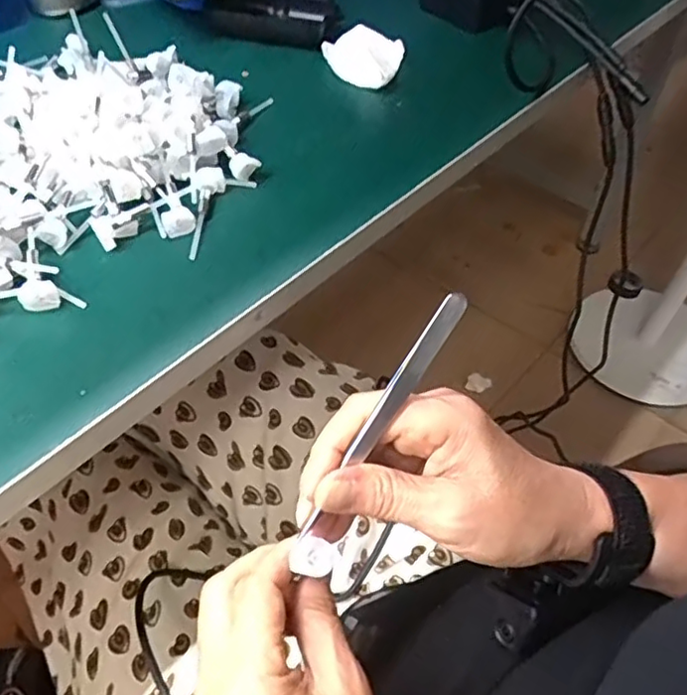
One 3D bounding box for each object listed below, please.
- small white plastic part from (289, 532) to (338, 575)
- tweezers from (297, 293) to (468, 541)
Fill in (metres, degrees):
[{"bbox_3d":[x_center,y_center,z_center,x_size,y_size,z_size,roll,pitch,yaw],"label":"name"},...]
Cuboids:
[{"bbox_3d":[-0.013,0.094,0.281,0.017,0.007,0.017,22,54,15],"label":"small white plastic part"},{"bbox_3d":[0.016,0.030,0.264,0.009,0.008,0.120,37,100,24],"label":"tweezers"}]

